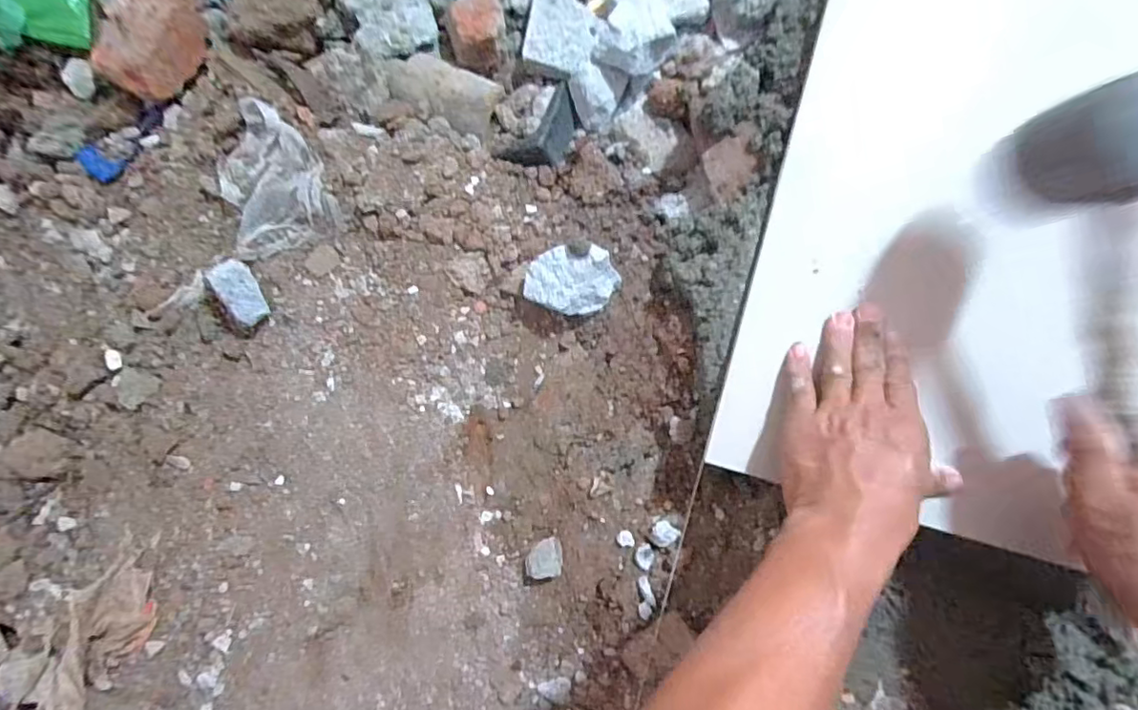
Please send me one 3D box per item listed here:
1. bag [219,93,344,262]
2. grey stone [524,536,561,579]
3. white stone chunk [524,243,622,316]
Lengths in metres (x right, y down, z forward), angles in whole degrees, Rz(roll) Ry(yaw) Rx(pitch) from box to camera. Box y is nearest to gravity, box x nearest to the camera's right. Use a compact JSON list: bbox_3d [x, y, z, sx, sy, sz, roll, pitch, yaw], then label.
[{"bbox_3d":[-0.254,-0.150,0.476,0.087,0.021,0.119,-20,85,3],"label":"bag"},{"bbox_3d":[-0.019,0.163,0.453,0.027,0.015,0.031,8,87,5],"label":"grey stone"},{"bbox_3d":[0.003,-0.061,0.458,0.077,0.040,0.055,3,86,3],"label":"white stone chunk"}]

